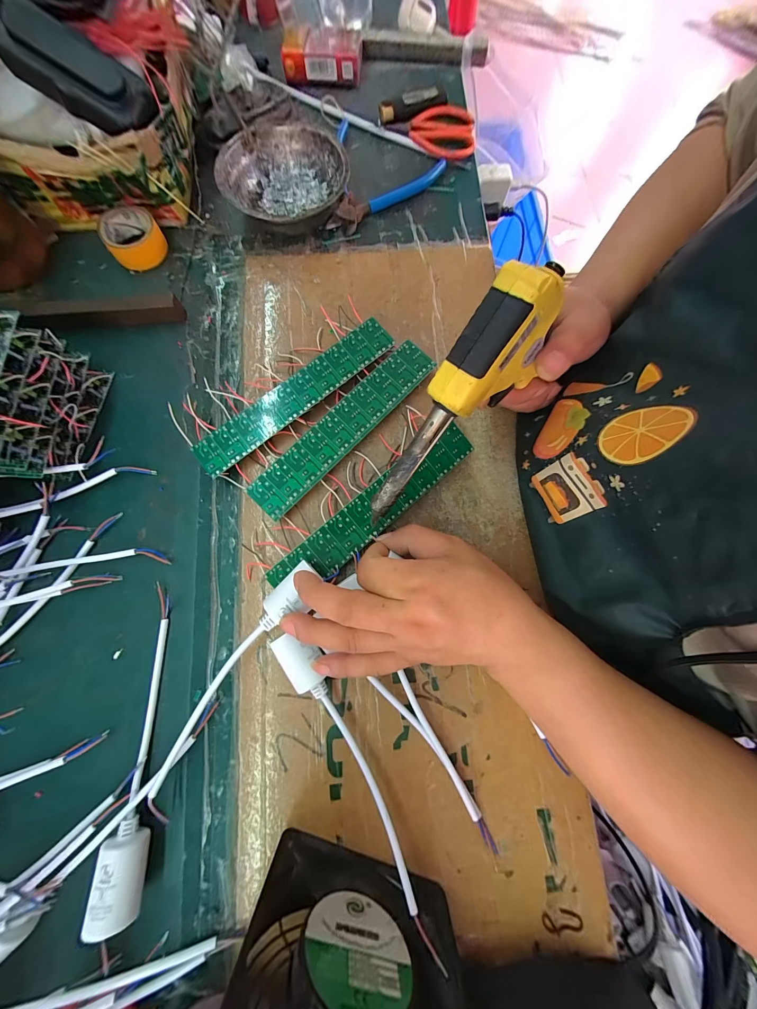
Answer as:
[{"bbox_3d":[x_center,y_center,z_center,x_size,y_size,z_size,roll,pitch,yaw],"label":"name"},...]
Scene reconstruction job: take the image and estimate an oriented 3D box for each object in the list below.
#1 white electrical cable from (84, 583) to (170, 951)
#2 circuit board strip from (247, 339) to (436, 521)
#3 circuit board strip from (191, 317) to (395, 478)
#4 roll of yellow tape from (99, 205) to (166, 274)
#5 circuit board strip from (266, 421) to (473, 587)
[{"bbox_3d":[-0.178,0.169,0.233,0.026,0.032,0.207,-5,78,-2],"label":"white electrical cable"},{"bbox_3d":[-0.030,-0.071,0.290,0.040,0.016,0.199,44,81,8],"label":"circuit board strip"},{"bbox_3d":[-0.073,-0.097,0.294,0.200,0.020,0.035,-39,81,-8],"label":"circuit board strip"},{"bbox_3d":[-0.248,-0.272,0.324,0.049,0.026,0.053,0,78,-1],"label":"roll of yellow tape"},{"bbox_3d":[-0.002,0.002,0.268,0.198,0.004,0.036,-40,92,-8],"label":"circuit board strip"}]

